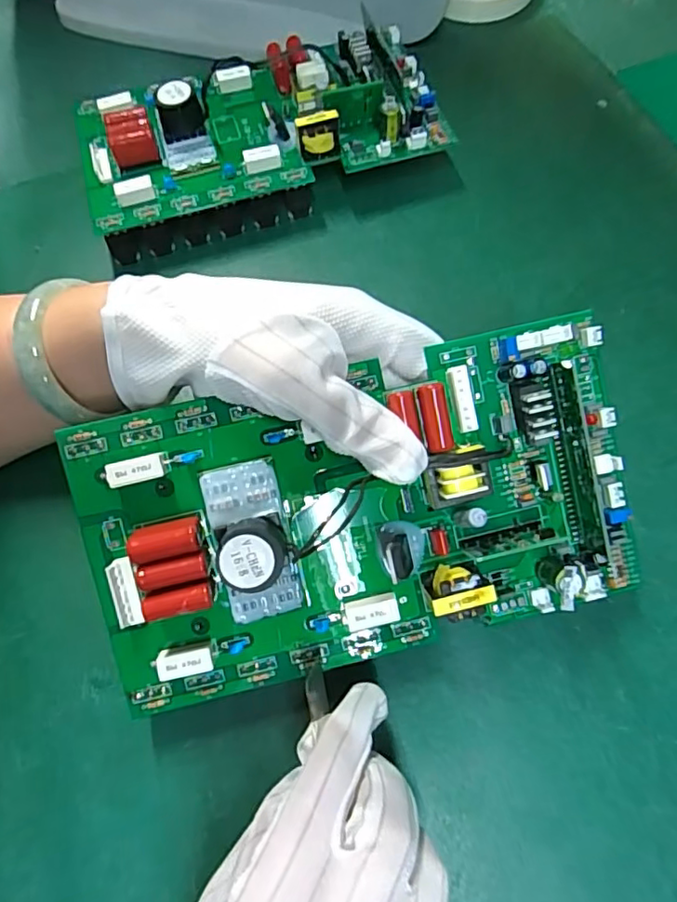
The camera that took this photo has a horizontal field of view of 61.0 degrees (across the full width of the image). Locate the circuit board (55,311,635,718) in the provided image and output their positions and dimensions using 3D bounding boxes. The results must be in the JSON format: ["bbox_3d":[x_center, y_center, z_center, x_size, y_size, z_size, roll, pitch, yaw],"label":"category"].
[{"bbox_3d":[0.011,0.028,0.233,0.223,0.032,0.122,-13,95,-3],"label":"circuit board"}]

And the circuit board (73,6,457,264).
[{"bbox_3d":[-0.053,-0.215,0.384,0.237,0.055,0.131,-17,67,-5],"label":"circuit board"}]

